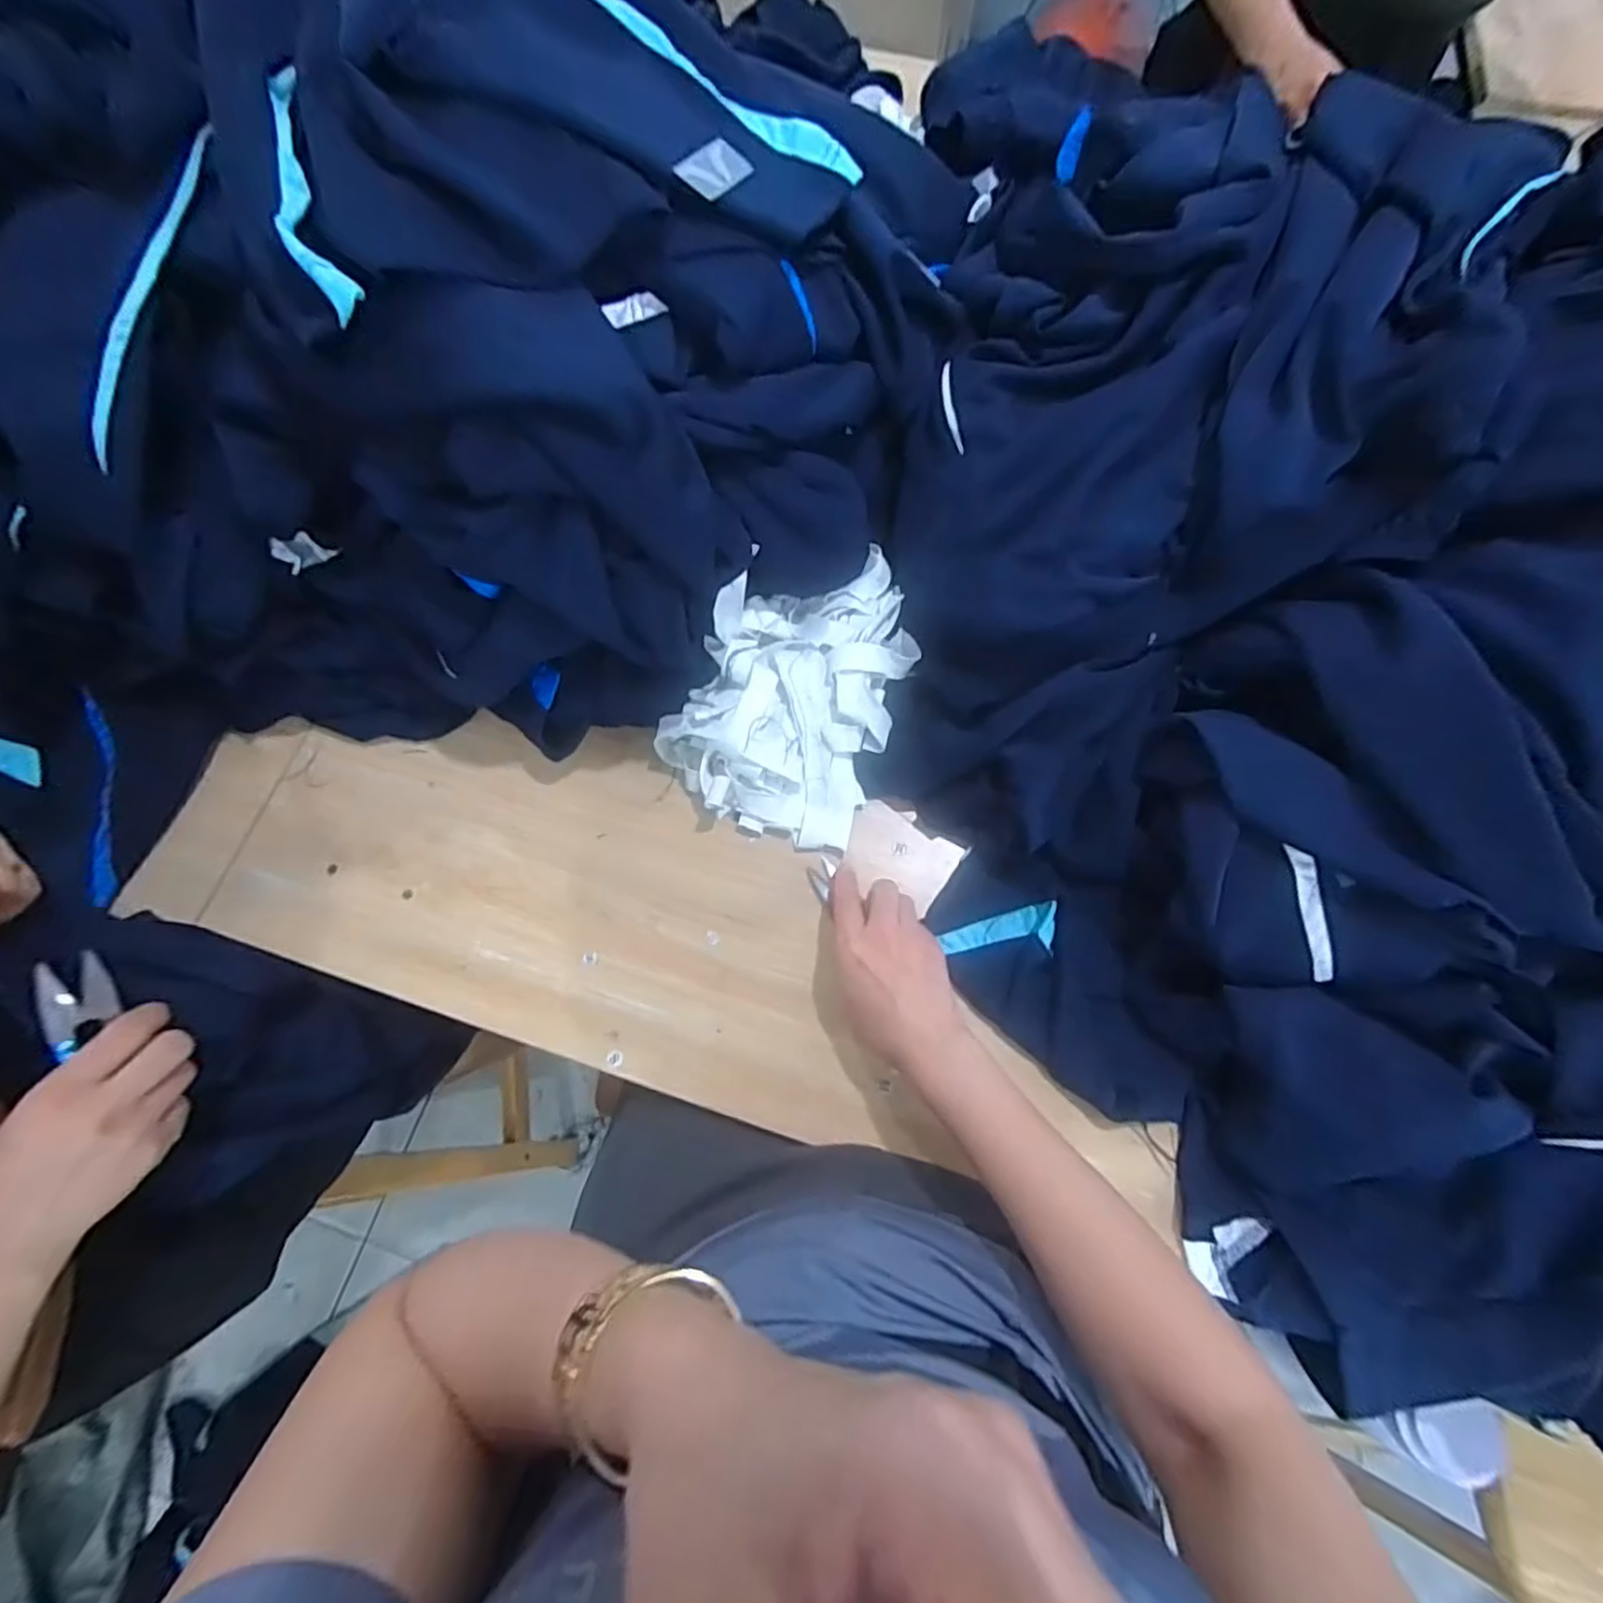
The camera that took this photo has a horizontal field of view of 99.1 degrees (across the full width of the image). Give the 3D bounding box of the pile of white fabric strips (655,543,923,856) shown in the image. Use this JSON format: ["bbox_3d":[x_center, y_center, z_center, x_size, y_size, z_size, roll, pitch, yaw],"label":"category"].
[{"bbox_3d":[-0.006,-0.094,0.548,0.167,0.074,0.233,21,74,7],"label":"pile of white fabric strips"}]

